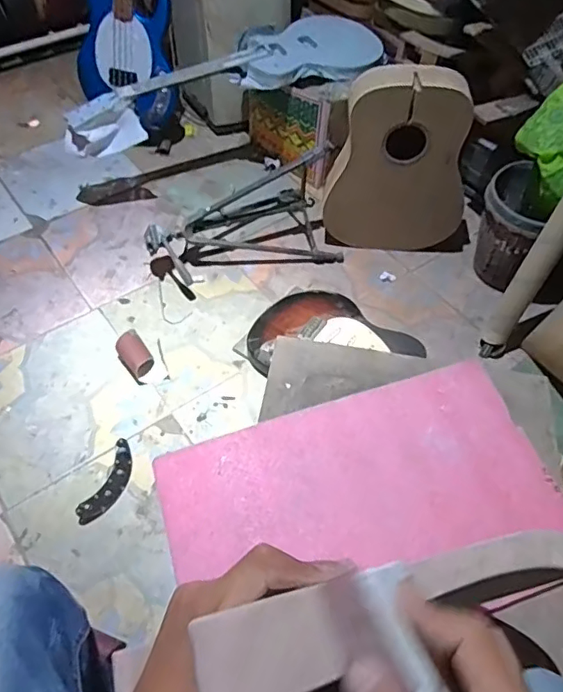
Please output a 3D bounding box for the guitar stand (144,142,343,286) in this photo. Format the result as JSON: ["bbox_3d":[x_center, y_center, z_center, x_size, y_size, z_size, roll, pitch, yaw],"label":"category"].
[{"bbox_3d":[-0.119,-0.394,1.519,0.539,0.245,0.317,-12,57,-10],"label":"guitar stand"}]

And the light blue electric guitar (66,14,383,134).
[{"bbox_3d":[-0.162,-0.826,1.589,0.907,0.095,0.332,-12,57,-10],"label":"light blue electric guitar"}]

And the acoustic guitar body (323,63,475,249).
[{"bbox_3d":[0.315,-0.471,1.427,0.370,0.494,0.108,6,56,3],"label":"acoustic guitar body"}]

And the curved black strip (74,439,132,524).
[{"bbox_3d":[-0.372,0.295,1.156,0.060,0.032,0.185,22,58,13],"label":"curved black strip"}]

